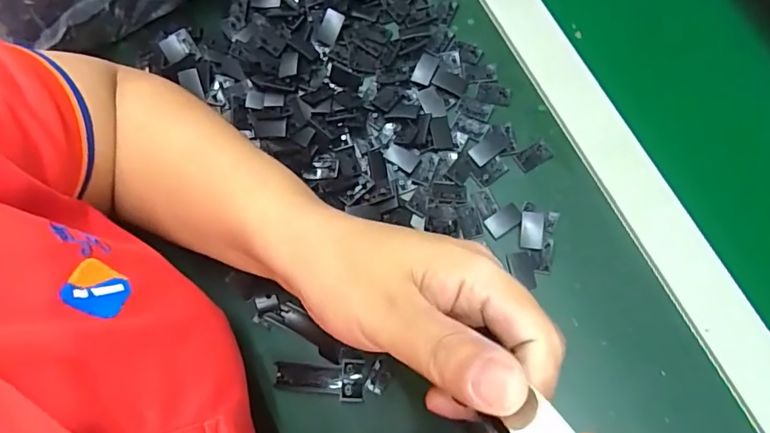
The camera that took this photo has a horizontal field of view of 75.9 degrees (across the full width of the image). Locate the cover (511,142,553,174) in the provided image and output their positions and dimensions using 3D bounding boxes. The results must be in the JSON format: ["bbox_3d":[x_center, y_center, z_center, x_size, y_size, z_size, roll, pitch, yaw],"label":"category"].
[{"bbox_3d":[0.110,-0.044,0.363,0.027,0.004,0.015,-27,74,-7],"label":"cover"}]

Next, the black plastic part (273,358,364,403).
[{"bbox_3d":[-0.044,0.110,0.331,0.059,0.015,0.026,0,73,2],"label":"black plastic part"}]

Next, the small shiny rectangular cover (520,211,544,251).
[{"bbox_3d":[0.103,0.010,0.347,0.016,0.005,0.026,6,73,4],"label":"small shiny rectangular cover"}]

